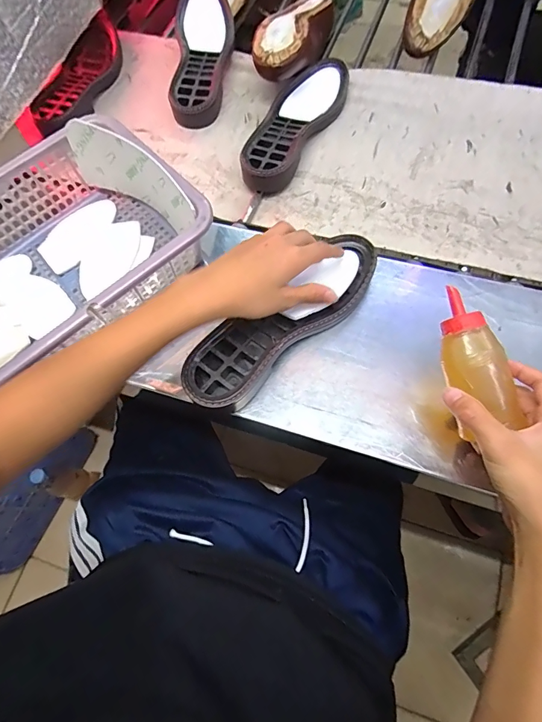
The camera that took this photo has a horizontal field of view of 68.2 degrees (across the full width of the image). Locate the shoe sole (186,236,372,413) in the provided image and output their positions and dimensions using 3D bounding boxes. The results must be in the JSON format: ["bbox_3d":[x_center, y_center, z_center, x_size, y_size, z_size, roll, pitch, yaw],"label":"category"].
[{"bbox_3d":[0.017,-0.041,0.433,0.249,0.037,0.074,-38,72,-12],"label":"shoe sole"}]

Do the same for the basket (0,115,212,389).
[{"bbox_3d":[-0.245,-0.115,0.454,0.309,0.090,0.237,-42,71,-11],"label":"basket"}]

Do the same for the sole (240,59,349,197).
[{"bbox_3d":[0.035,-0.348,0.590,0.084,0.039,0.247,28,73,15],"label":"sole"}]

